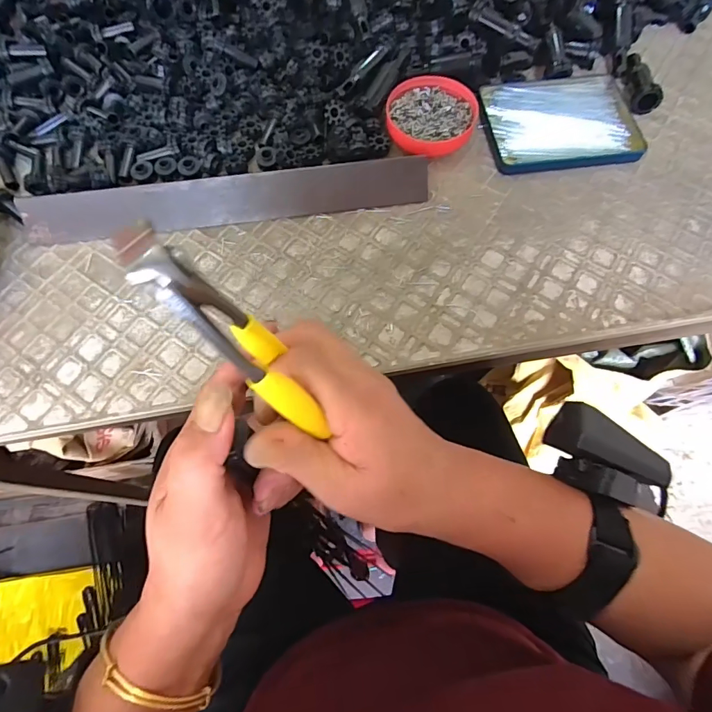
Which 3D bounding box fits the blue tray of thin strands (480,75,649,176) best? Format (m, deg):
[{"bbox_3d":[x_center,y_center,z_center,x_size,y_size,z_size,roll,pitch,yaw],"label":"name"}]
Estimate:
[{"bbox_3d":[0.181,-0.209,0.393,0.138,0.009,0.106,-11,69,-6],"label":"blue tray of thin strands"}]

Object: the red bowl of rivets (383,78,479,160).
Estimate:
[{"bbox_3d":[0.065,-0.209,0.383,0.076,0.020,0.070,1,68,-2],"label":"red bowl of rivets"}]

